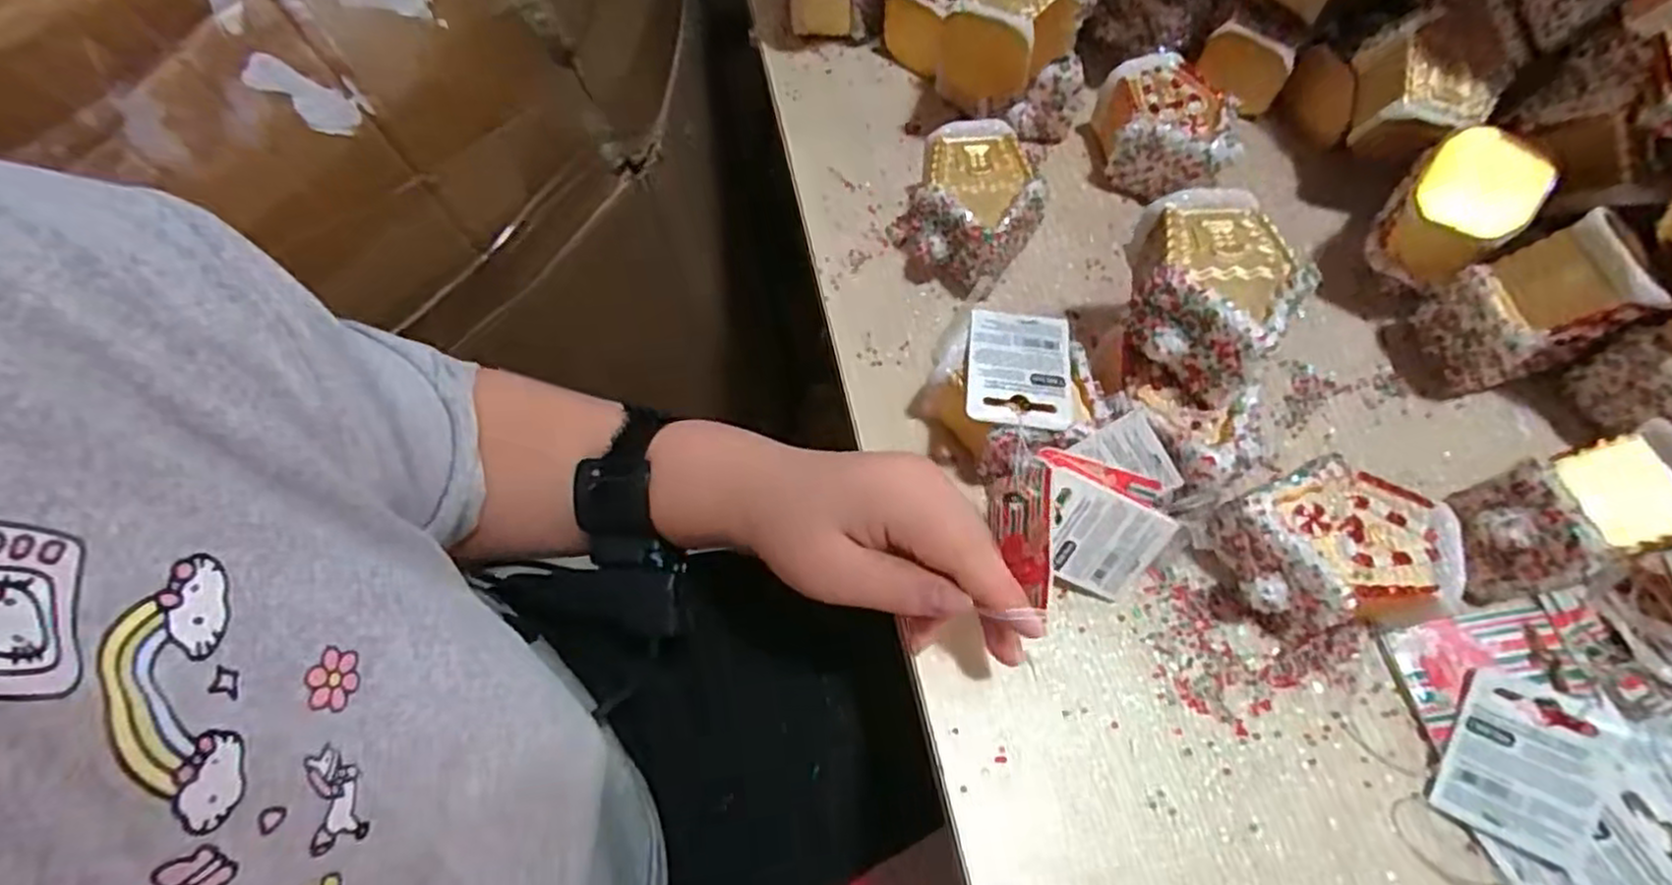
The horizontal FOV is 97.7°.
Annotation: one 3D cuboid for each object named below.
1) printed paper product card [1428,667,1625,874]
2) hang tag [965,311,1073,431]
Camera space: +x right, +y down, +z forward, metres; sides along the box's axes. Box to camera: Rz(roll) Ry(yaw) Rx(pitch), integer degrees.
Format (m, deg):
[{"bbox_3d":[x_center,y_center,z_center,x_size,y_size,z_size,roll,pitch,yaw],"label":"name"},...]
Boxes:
[{"bbox_3d":[0.261,0.122,0.277,0.045,0.005,0.059,21,80,34],"label":"printed paper product card"},{"bbox_3d":[0.080,-0.032,0.318,0.044,0.004,0.056,8,64,1],"label":"hang tag"}]

